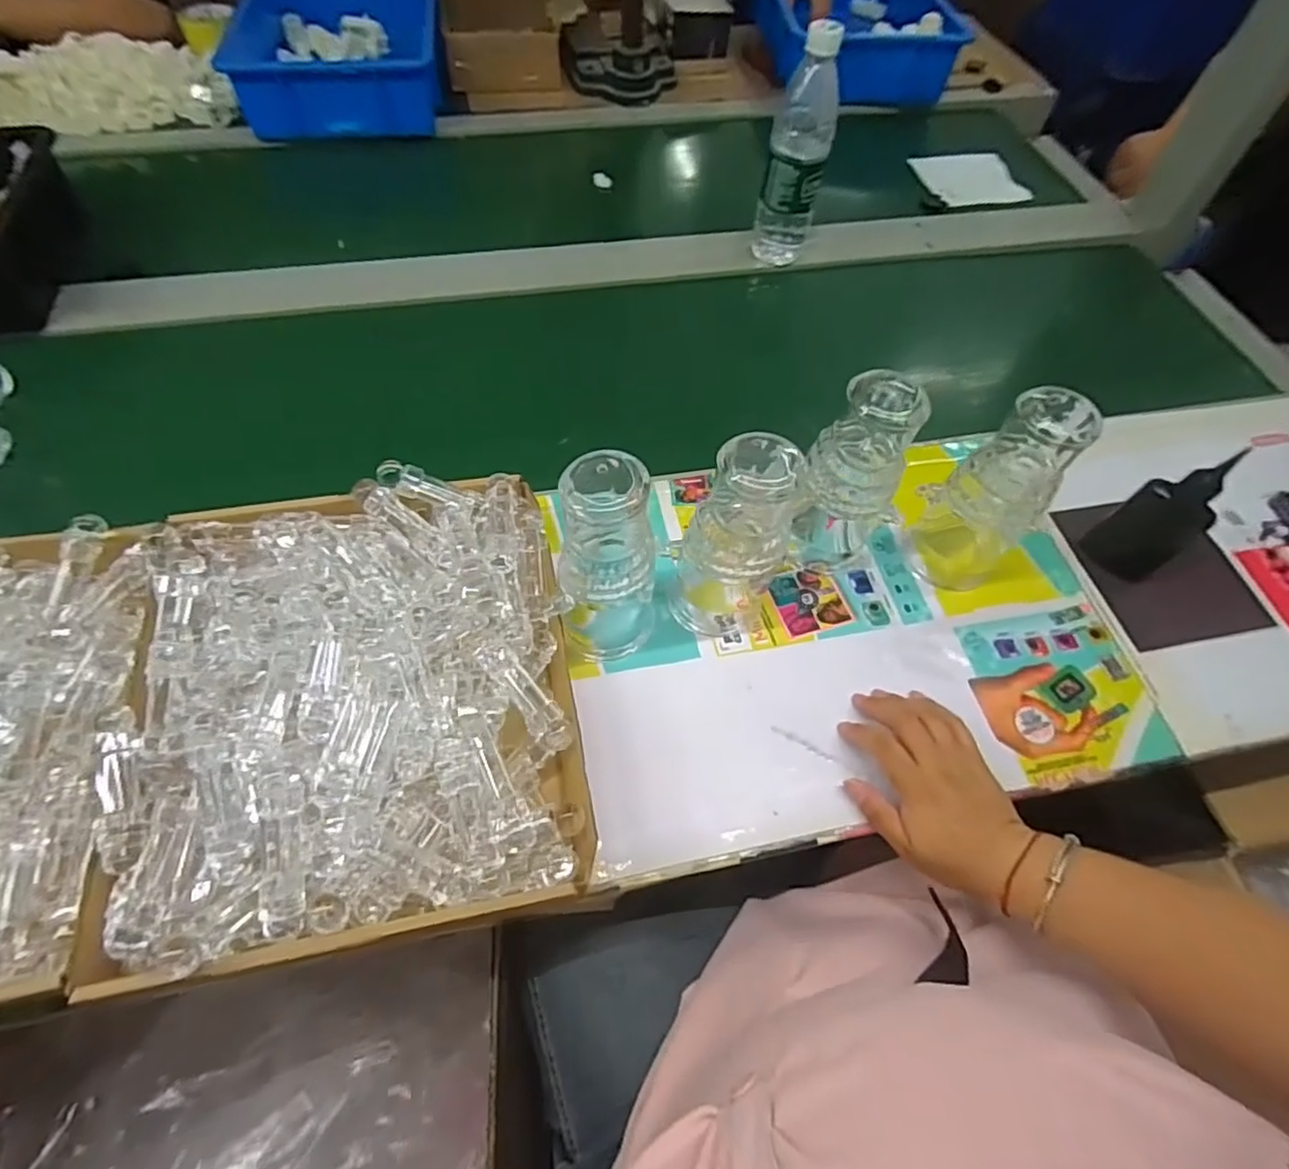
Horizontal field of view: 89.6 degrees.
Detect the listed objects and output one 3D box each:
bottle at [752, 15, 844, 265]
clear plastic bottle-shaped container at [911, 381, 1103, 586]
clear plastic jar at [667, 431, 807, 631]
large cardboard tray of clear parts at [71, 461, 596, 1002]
[{"bbox_3d":[0.169,-0.464,0.708,0.059,0.218,0.058,-18,62,-14],"label":"bottle"},{"bbox_3d":[0.273,-0.069,0.504,0.078,0.175,0.077,-37,68,-23],"label":"clear plastic bottle-shaped container"},{"bbox_3d":[0.064,-0.027,0.469,0.072,0.174,0.059,12,59,4],"label":"clear plastic jar"},{"bbox_3d":[-0.189,0.069,0.439,0.272,0.082,0.306,-7,60,-8],"label":"large cardboard tray of clear parts"}]

